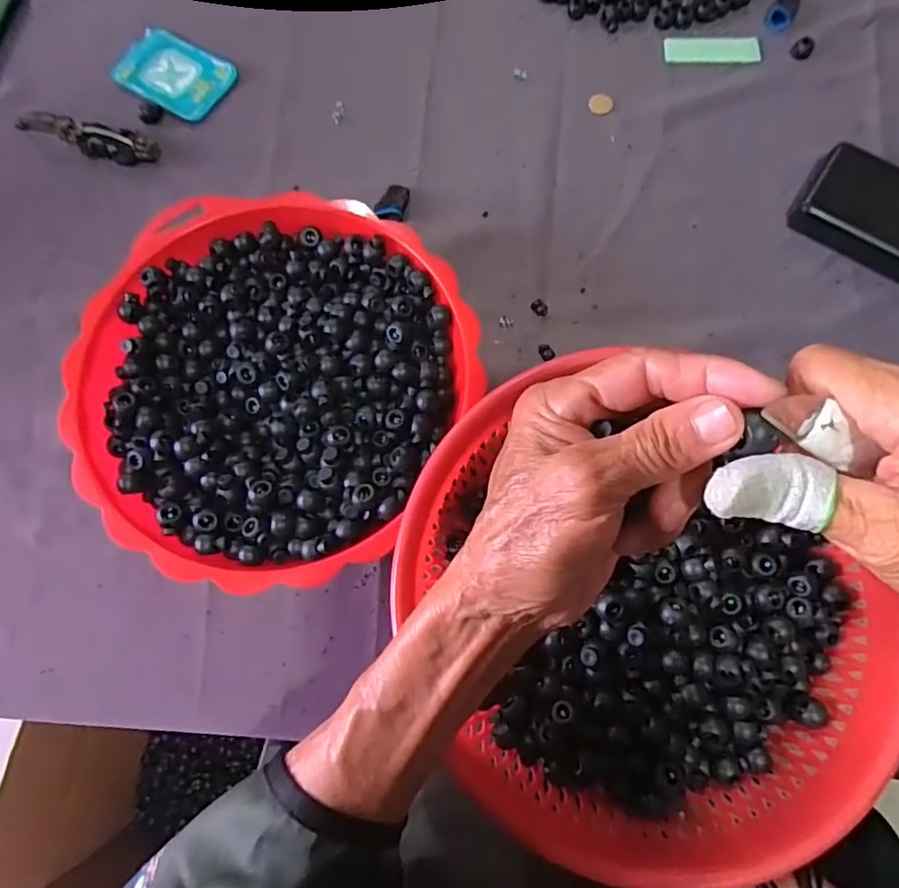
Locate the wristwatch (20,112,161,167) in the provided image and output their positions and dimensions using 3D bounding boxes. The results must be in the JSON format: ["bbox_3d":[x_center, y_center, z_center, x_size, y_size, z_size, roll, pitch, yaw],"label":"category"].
[{"bbox_3d":[-0.298,-0.250,0.468,0.119,0.014,0.029,13,77,4],"label":"wristwatch"}]

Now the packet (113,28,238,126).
[{"bbox_3d":[-0.236,-0.317,0.493,0.094,0.004,0.068,30,78,7],"label":"packet"}]

